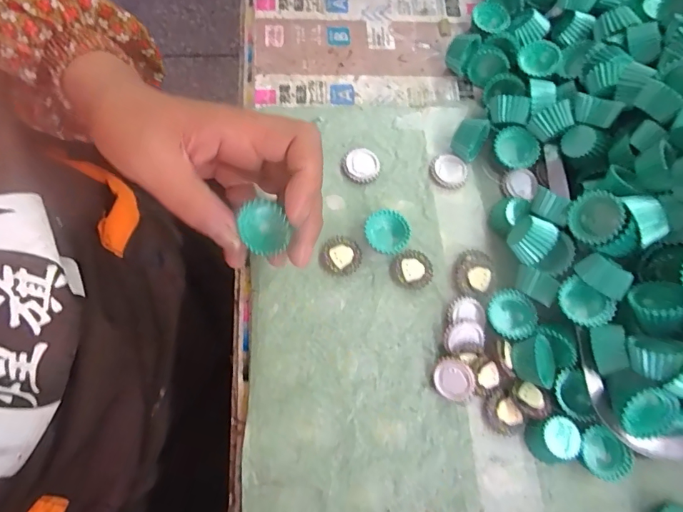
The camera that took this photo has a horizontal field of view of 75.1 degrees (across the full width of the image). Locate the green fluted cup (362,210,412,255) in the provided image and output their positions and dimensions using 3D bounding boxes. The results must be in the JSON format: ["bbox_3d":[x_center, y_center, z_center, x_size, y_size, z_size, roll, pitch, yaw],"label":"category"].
[{"bbox_3d":[0.032,-0.015,0.321,0.032,0.017,0.030,18,72,3],"label":"green fluted cup"}]

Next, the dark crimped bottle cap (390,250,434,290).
[{"bbox_3d":[0.052,0.010,0.320,0.029,0.008,0.027,1,72,-3],"label":"dark crimped bottle cap"}]

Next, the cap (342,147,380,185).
[{"bbox_3d":[0.015,-0.070,0.343,0.029,0.007,0.029,1,72,-3],"label":"cap"}]

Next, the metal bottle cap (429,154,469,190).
[{"bbox_3d":[0.084,-0.065,0.346,0.030,0.007,0.027,24,72,5],"label":"metal bottle cap"}]

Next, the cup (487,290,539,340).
[{"bbox_3d":[0.116,0.042,0.307,0.031,0.016,0.032,1,72,-3],"label":"cup"}]

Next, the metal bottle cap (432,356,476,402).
[{"bbox_3d":[0.073,0.081,0.290,0.027,0.006,0.027,23,106,25],"label":"metal bottle cap"}]

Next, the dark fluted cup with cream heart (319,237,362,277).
[{"bbox_3d":[0.000,0.000,0.319,0.028,0.009,0.027,1,72,-3],"label":"dark fluted cup with cream heart"}]

